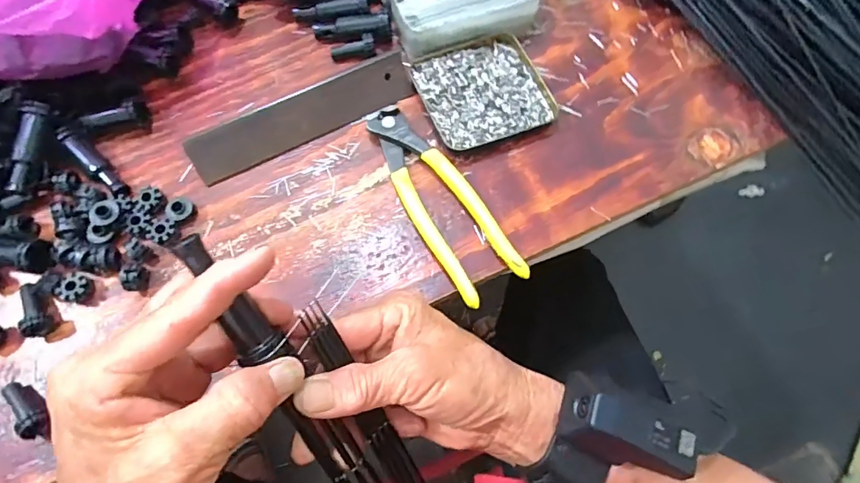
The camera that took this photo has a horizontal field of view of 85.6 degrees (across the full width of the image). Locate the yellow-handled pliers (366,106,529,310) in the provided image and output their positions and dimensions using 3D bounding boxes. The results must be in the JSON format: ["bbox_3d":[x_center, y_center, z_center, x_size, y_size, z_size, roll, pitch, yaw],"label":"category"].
[{"bbox_3d":[0.005,-0.032,0.339,0.050,0.014,0.164,-29,71,-11],"label":"yellow-handled pliers"}]

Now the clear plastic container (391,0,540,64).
[{"bbox_3d":[0.031,-0.201,0.388,0.122,0.033,0.067,-24,70,-9],"label":"clear plastic container"}]

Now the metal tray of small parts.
[{"bbox_3d":[0.041,-0.121,0.373,0.093,0.011,0.092,-22,70,-9],"label":"metal tray of small parts"}]

